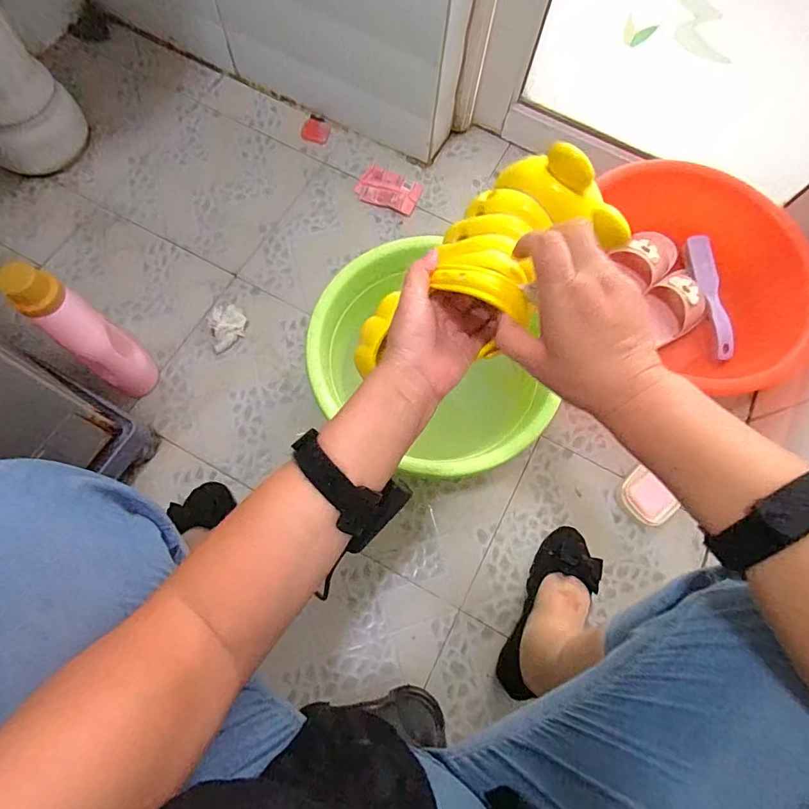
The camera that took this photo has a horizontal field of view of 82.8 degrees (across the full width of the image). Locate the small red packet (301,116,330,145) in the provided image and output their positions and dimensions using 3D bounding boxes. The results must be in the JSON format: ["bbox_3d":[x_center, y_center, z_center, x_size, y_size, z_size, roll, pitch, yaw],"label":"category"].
[{"bbox_3d":[-0.179,-0.557,0.936,0.058,0.007,0.058,18,72,3],"label":"small red packet"}]

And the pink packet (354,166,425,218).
[{"bbox_3d":[-0.029,-0.421,0.897,0.120,0.013,0.085,21,73,4],"label":"pink packet"}]

